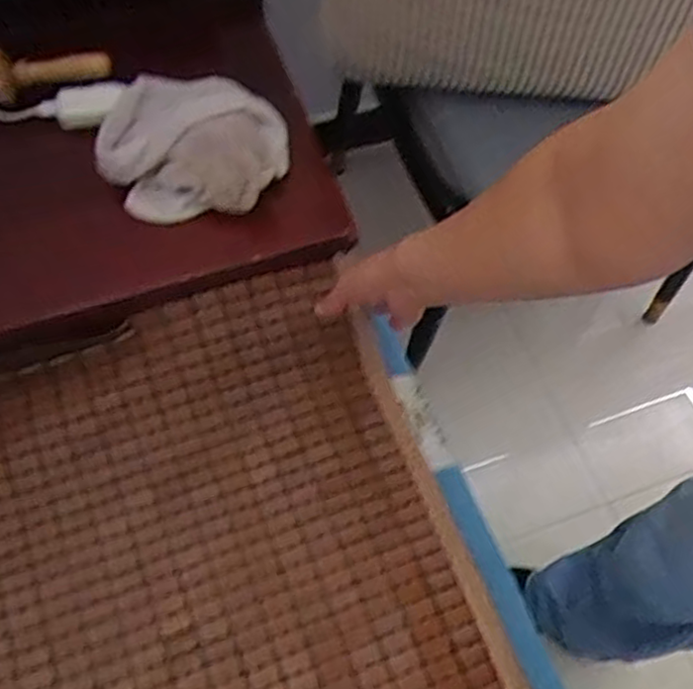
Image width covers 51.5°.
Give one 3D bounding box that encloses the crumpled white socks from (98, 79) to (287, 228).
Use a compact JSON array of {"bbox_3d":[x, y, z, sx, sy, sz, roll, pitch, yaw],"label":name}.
[{"bbox_3d":[-0.158,-0.227,0.769,0.200,0.074,0.197,2,64,-3],"label":"crumpled white socks"}]

